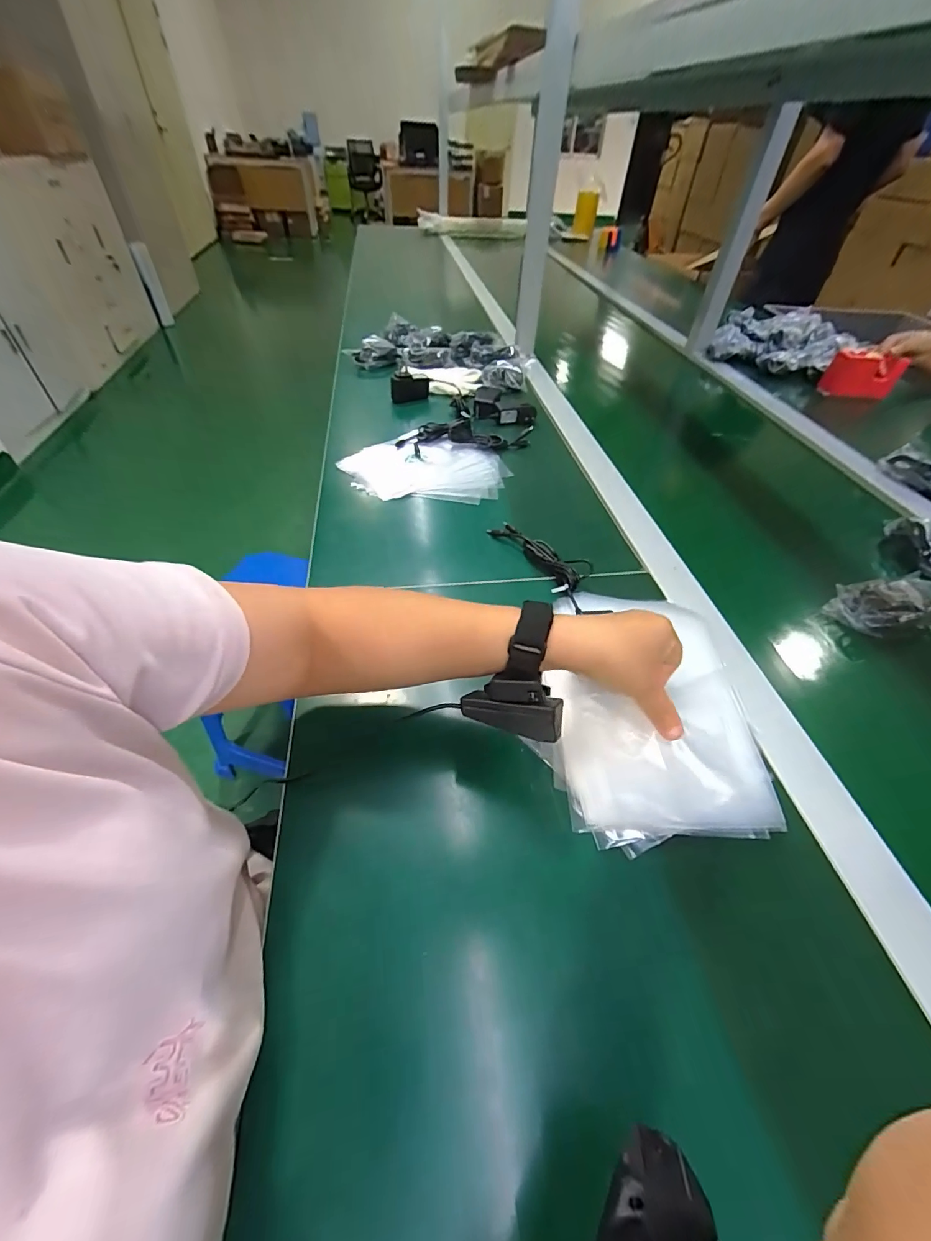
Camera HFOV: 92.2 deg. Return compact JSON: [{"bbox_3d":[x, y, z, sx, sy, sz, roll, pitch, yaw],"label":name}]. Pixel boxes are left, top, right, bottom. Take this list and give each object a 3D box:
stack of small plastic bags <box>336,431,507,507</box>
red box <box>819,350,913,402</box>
[{"bbox_3d":[-0.058,-0.233,0.681,0.229,0.016,0.179,15,49,10],"label":"stack of small plastic bags"},{"bbox_3d":[0.852,-0.527,0.963,0.139,0.085,0.030,5,48,1],"label":"red box"}]

